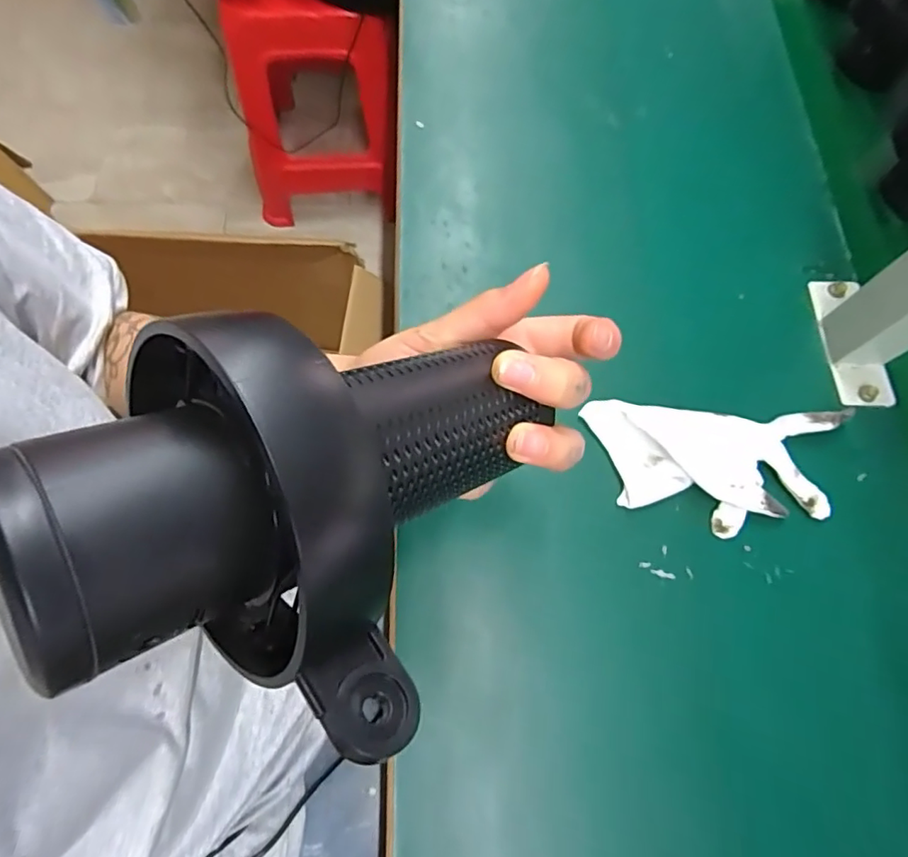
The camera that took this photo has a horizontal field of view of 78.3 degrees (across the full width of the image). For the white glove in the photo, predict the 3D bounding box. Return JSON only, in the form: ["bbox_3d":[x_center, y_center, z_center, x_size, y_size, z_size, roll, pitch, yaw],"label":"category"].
[{"bbox_3d":[0.168,0.024,0.358,0.160,0.022,0.078,3,70,-1],"label":"white glove"}]

